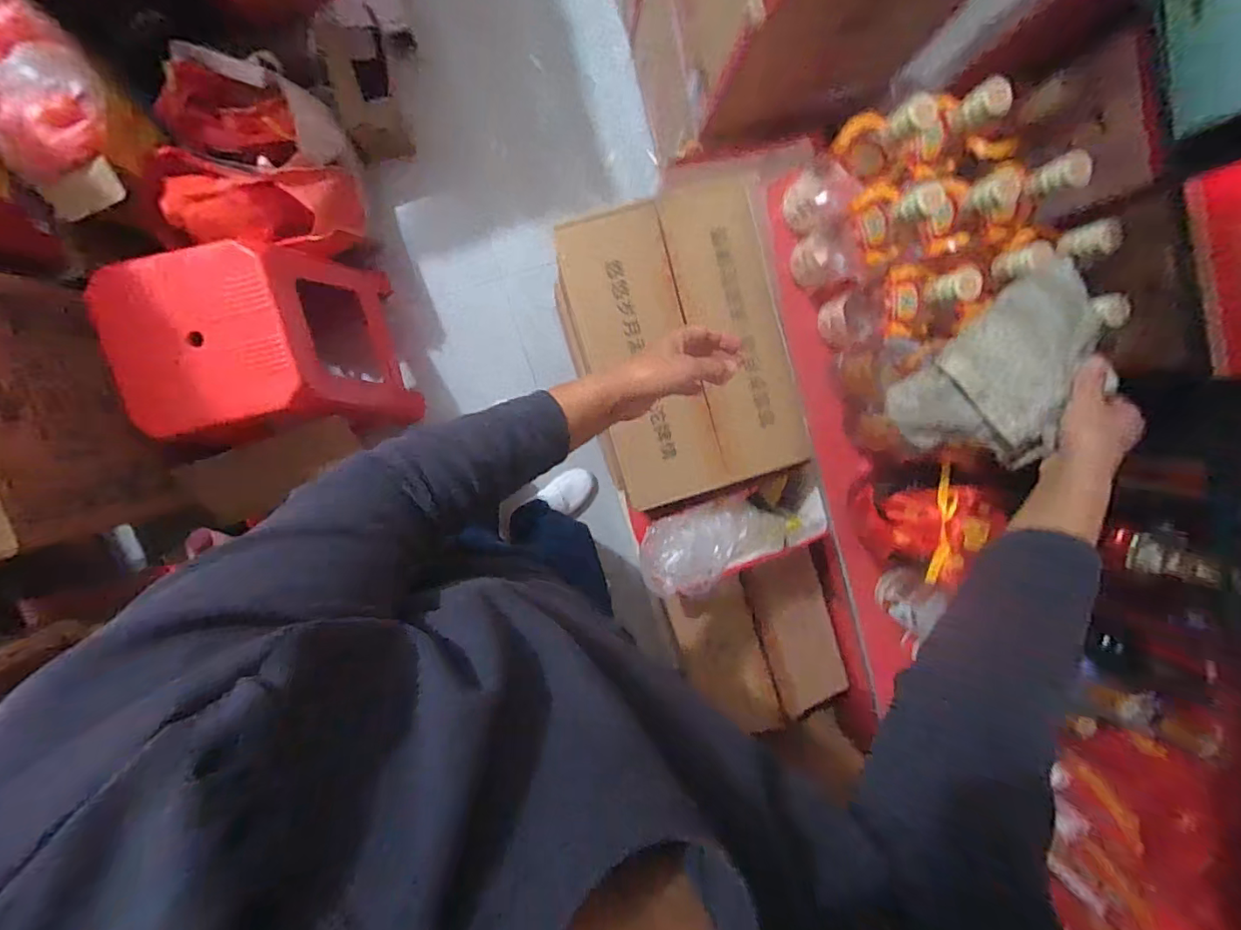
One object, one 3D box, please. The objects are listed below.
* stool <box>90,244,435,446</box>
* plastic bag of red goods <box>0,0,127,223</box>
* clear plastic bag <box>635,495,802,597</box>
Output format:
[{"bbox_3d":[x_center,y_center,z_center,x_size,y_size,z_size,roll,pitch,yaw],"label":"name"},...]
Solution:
[{"bbox_3d":[-0.645,-0.224,0.998,0.318,0.401,0.296,-13,98,-4],"label":"stool"},{"bbox_3d":[-0.900,-0.559,0.822,0.164,0.076,0.320,-16,98,-3],"label":"plastic bag of red goods"},{"bbox_3d":[0.184,0.130,0.910,0.314,0.079,0.134,-12,98,-25],"label":"clear plastic bag"}]

